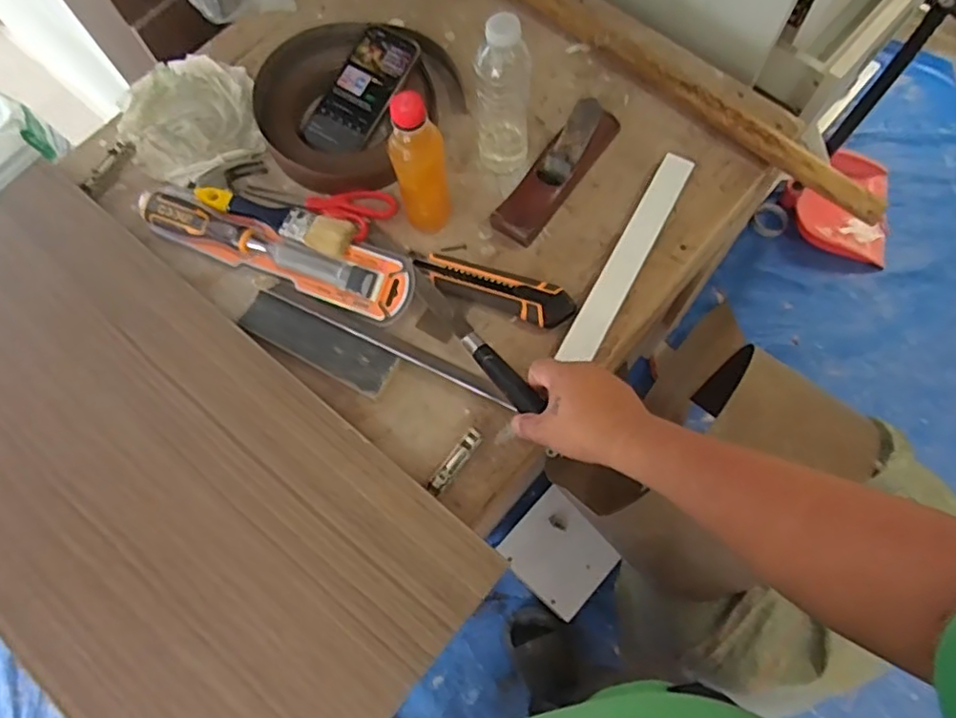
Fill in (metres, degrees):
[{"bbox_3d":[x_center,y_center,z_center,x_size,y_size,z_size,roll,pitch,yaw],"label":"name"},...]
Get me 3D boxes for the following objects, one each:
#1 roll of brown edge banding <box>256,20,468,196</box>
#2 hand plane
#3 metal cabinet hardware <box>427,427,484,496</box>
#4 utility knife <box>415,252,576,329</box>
[{"bbox_3d":[-0.144,-0.307,0.731,0.210,0.059,0.238,32,75,12],"label":"roll of brown edge banding"},{"bbox_3d":[0.091,-0.216,0.686,0.055,0.059,0.197,35,75,13],"label":"hand plane"},{"bbox_3d":[-0.022,0.097,0.589,0.015,0.016,0.071,38,76,13],"label":"metal cabinet hardware"},{"bbox_3d":[0.016,-0.077,0.659,0.172,0.024,0.045,21,73,9],"label":"utility knife"}]

